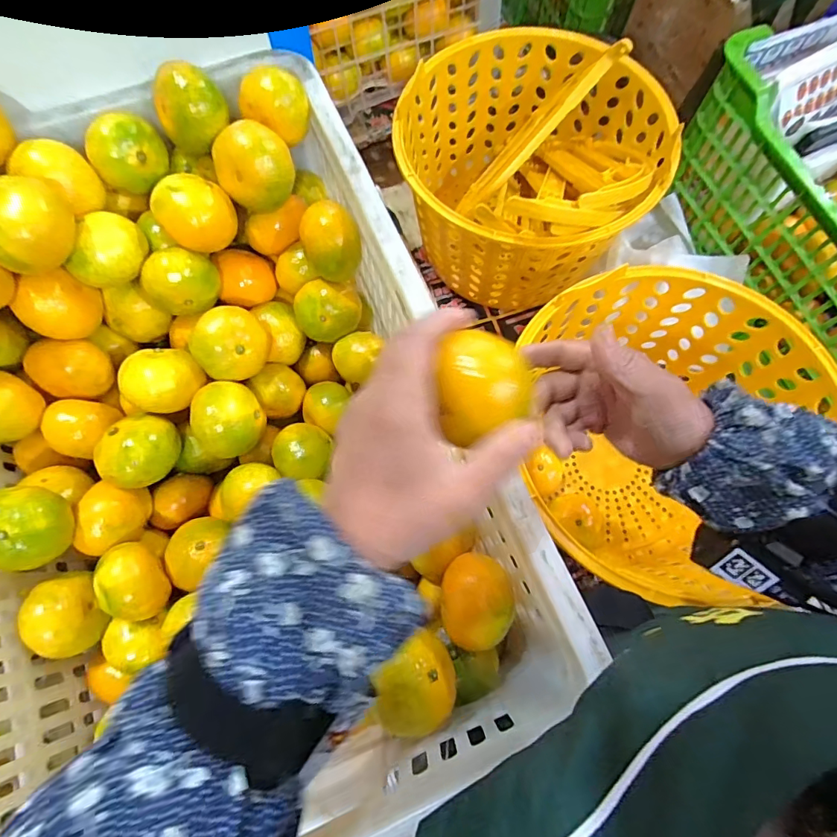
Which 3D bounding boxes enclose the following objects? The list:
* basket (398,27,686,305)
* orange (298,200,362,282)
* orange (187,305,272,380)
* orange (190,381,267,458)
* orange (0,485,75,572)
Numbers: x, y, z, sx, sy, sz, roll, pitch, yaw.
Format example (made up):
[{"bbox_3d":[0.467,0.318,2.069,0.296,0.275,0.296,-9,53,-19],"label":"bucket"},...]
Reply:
[{"bbox_3d":[0.137,-0.326,0.607,0.309,0.214,0.322,1,72,-2],"label":"basket"},{"bbox_3d":[-0.078,-0.156,0.418,0.051,0.067,0.061,-13,73,-6],"label":"orange"},{"bbox_3d":[-0.170,-0.064,0.422,0.064,0.064,0.053,-35,76,-12],"label":"orange"},{"bbox_3d":[-0.171,0.002,0.411,0.057,0.045,0.061,1,72,-2],"label":"orange"},{"bbox_3d":[-0.316,0.090,0.371,0.051,0.062,0.062,7,72,0],"label":"orange"}]

